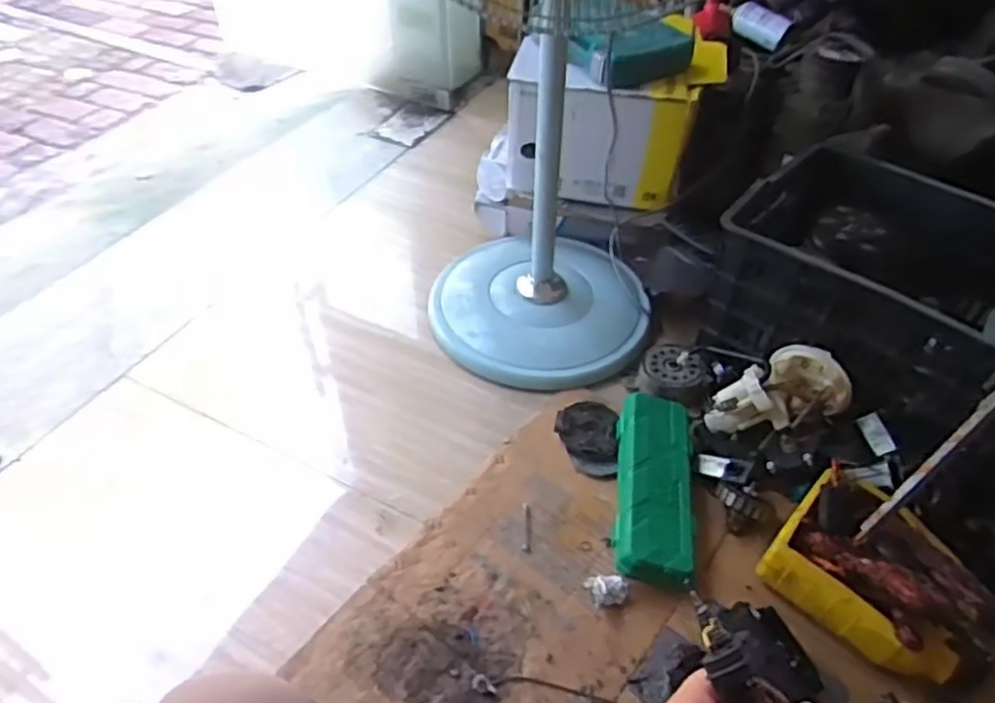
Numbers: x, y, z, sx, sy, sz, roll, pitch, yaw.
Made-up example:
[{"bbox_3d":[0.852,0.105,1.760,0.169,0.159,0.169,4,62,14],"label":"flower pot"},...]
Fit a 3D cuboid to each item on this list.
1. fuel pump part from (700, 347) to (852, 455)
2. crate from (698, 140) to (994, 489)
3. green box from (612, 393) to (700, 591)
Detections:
[{"bbox_3d":[0.410,0.069,1.018,0.158,0.096,0.124,-28,50,-22],"label":"fuel pump part"},{"bbox_3d":[0.613,-0.078,1.069,0.442,0.238,0.506,-36,53,-27],"label":"crate"},{"bbox_3d":[0.216,0.176,0.967,0.104,0.056,0.290,5,45,7],"label":"green box"}]

